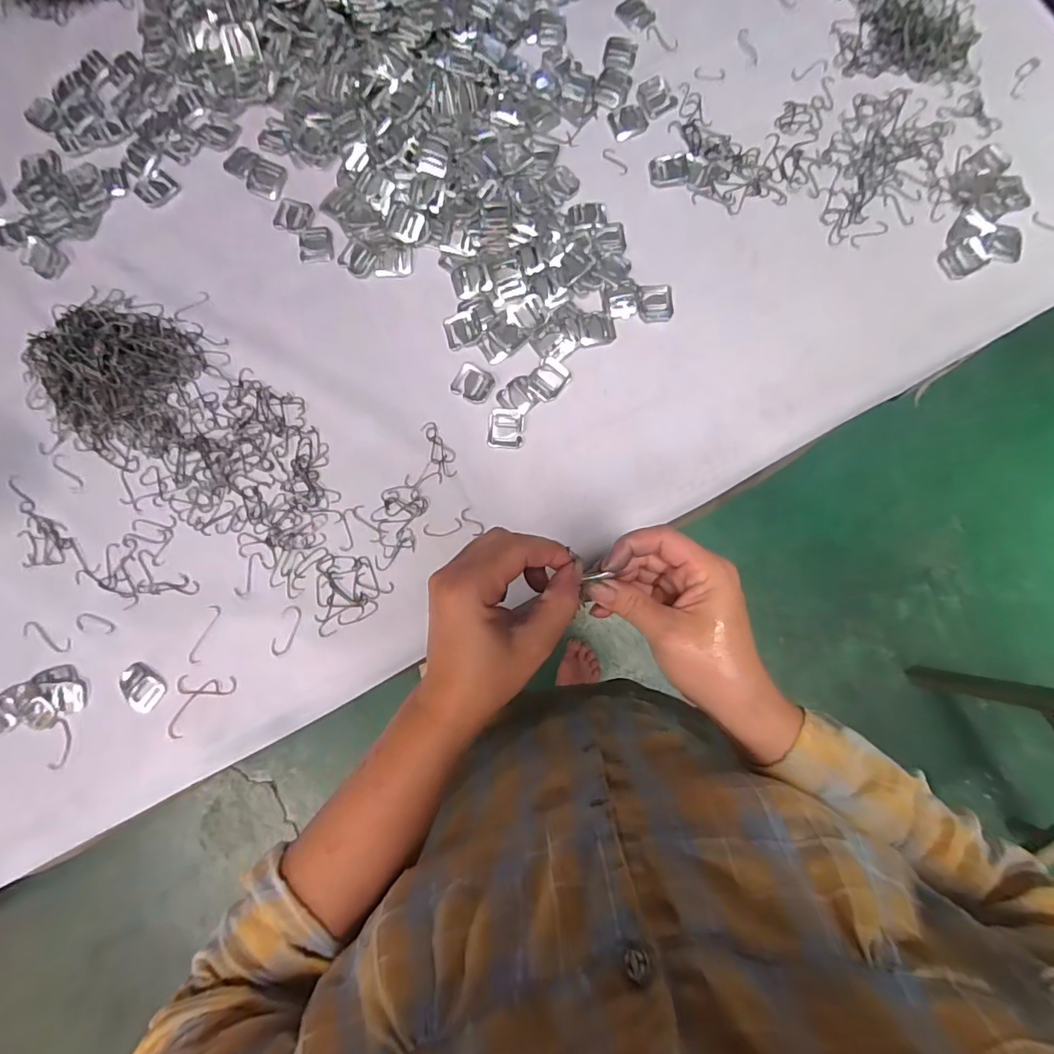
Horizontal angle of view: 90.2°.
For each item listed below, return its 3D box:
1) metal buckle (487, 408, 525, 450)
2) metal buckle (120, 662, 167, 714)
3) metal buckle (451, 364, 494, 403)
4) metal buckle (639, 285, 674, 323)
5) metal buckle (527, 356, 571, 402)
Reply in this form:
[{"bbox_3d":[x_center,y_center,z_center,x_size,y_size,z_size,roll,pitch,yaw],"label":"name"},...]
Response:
[{"bbox_3d":[-0.019,-0.087,0.465,0.031,0.004,0.036,3,83,1],"label":"metal buckle"},{"bbox_3d":[-0.321,0.133,0.437,0.037,0.004,0.034,40,85,5],"label":"metal buckle"},{"bbox_3d":[-0.048,-0.129,0.470,0.035,0.004,0.031,27,84,3],"label":"metal buckle"},{"bbox_3d":[0.117,-0.204,0.477,0.031,0.004,0.035,0,83,0],"label":"metal buckle"},{"bbox_3d":[0.019,-0.132,0.468,0.030,0.005,0.035,42,85,5],"label":"metal buckle"}]

